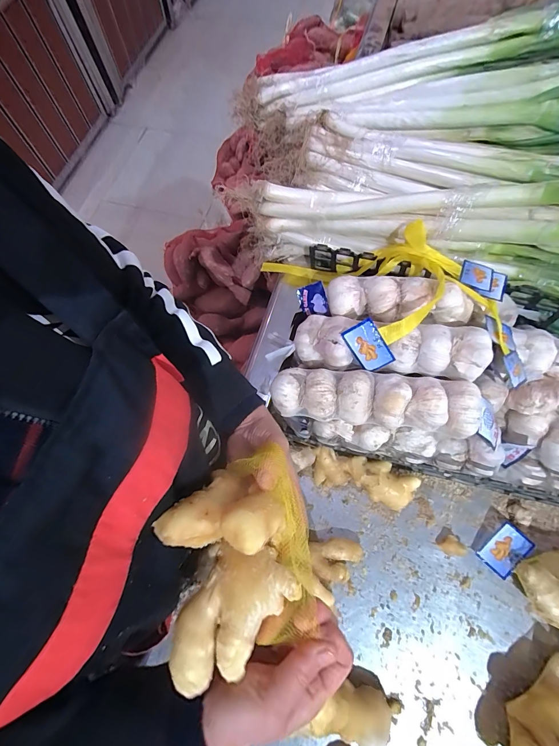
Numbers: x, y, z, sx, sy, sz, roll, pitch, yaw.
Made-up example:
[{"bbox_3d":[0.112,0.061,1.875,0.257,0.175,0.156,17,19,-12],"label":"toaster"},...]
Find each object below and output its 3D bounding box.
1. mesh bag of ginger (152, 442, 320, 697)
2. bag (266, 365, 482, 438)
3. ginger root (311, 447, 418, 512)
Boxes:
[{"bbox_3d":[-0.029,0.148,0.266,0.102,0.058,0.138,-13,70,-3],"label":"mesh bag of ginger"},{"bbox_3d":[0.105,0.030,0.381,0.226,0.050,0.064,8,71,5],"label":"bag"},{"bbox_3d":[0.117,0.149,0.469,0.140,0.033,0.052,16,72,7],"label":"ginger root"}]

